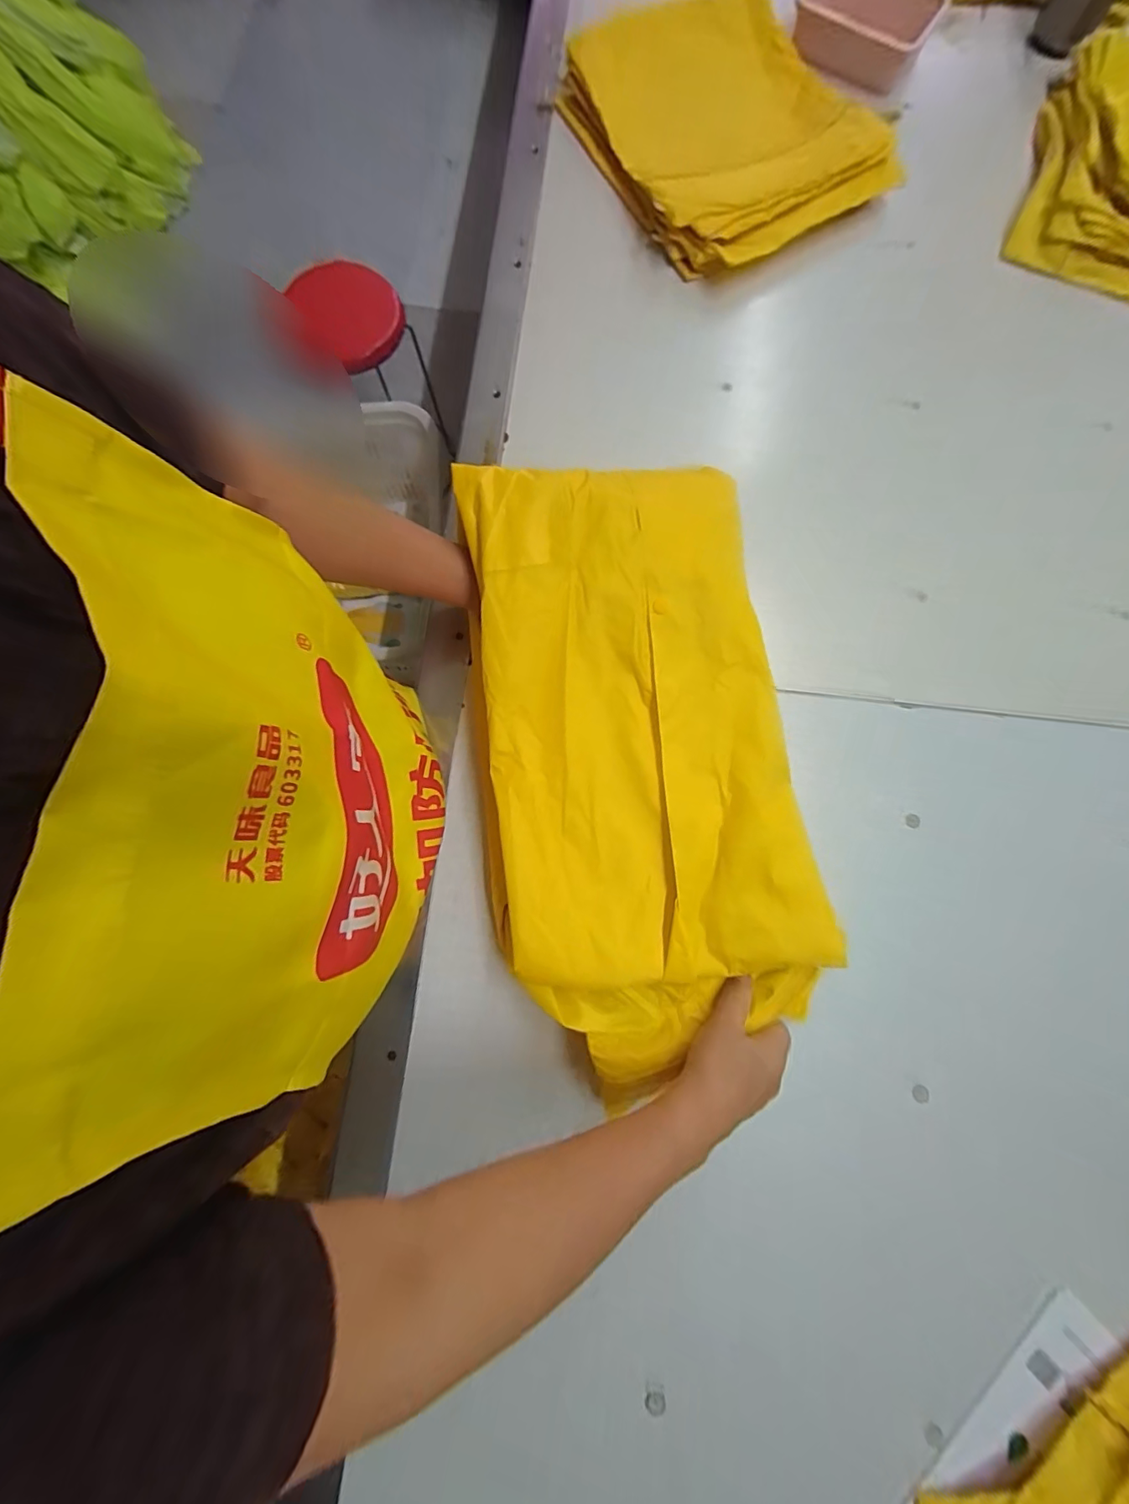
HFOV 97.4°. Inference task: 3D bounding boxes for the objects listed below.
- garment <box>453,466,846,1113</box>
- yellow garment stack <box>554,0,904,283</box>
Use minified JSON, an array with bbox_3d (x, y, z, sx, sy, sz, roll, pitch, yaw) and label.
[{"bbox_3d":[0.060,0.014,0.408,0.245,0.072,0.521,-10,78,-2],"label":"garment"},{"bbox_3d":[0.200,-0.799,0.633,0.317,0.057,0.385,-32,81,-7],"label":"yellow garment stack"}]

